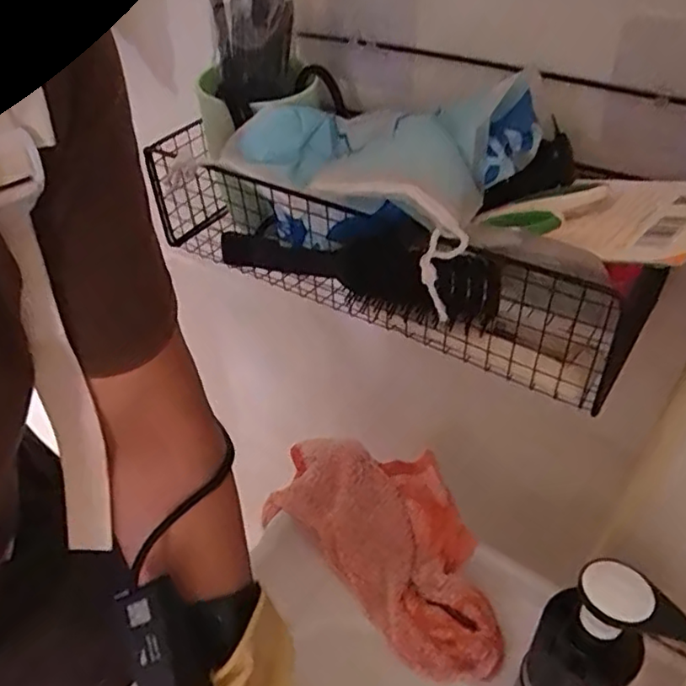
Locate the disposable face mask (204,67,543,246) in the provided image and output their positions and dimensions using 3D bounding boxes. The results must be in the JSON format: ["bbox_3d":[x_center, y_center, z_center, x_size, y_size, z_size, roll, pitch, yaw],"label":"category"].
[{"bbox_3d":[0.012,-0.107,0.347,0.173,0.053,0.094,17,45,20],"label":"disposable face mask"}]

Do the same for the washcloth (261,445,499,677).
[{"bbox_3d":[0.039,0.147,0.492,0.228,0.037,0.119,33,52,32],"label":"washcloth"}]

